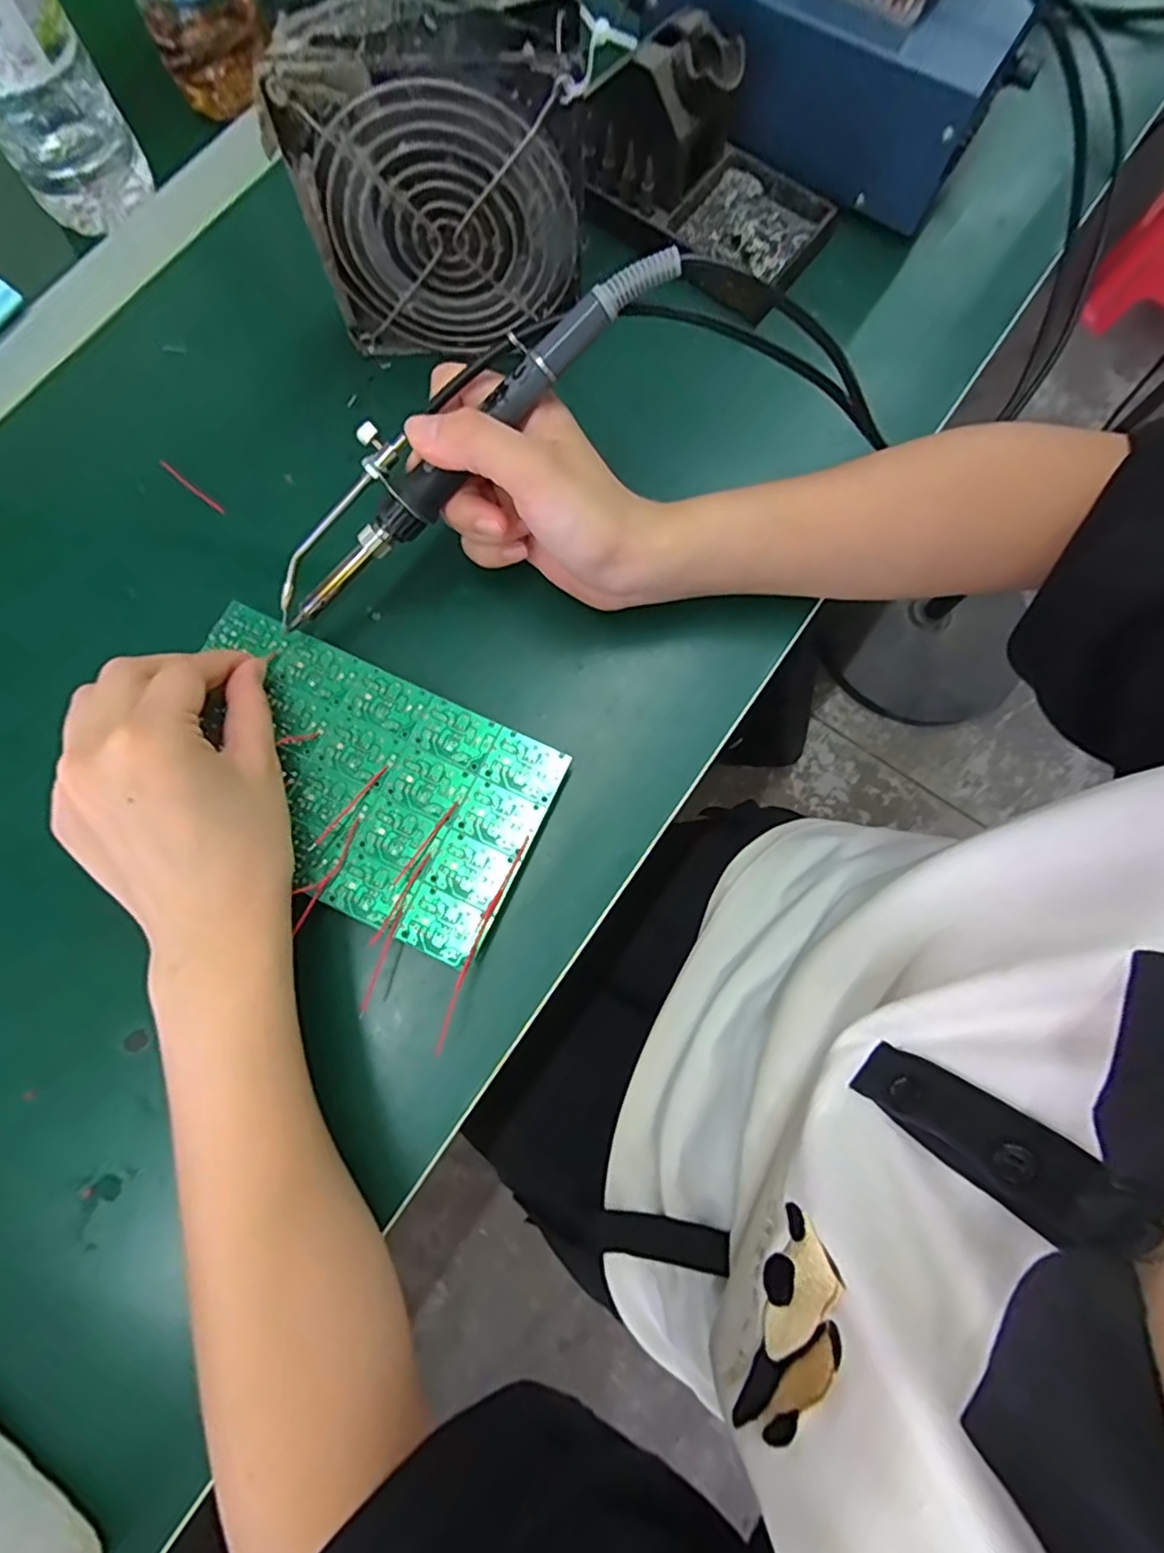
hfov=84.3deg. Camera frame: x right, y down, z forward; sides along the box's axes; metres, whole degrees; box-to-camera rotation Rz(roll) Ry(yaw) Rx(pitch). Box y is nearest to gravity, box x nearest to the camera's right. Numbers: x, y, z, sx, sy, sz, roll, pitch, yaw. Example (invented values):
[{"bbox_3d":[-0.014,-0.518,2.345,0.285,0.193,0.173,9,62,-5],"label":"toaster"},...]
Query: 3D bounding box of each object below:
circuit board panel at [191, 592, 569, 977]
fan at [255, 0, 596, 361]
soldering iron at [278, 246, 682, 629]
[{"bbox_3d":[-0.101,0.001,0.283,0.167,0.004,0.100,25,79,4],"label":"circuit board panel"},{"bbox_3d":[-0.058,-0.255,0.288,0.125,0.117,0.043,-5,79,-2],"label":"fan"},{"bbox_3d":[-0.056,-0.135,0.258,0.208,0.016,0.037,-38,81,14],"label":"soldering iron"}]

